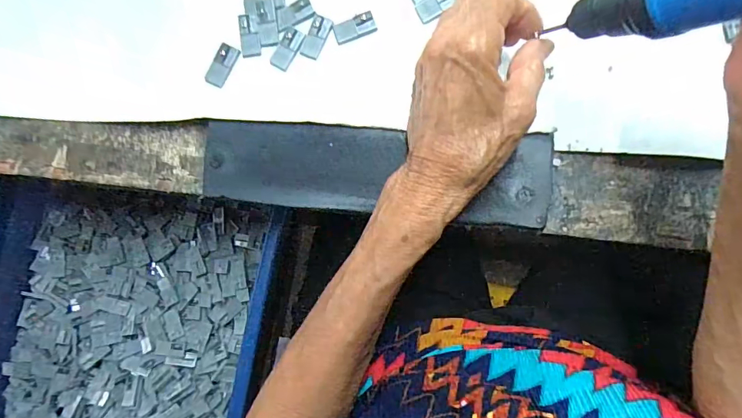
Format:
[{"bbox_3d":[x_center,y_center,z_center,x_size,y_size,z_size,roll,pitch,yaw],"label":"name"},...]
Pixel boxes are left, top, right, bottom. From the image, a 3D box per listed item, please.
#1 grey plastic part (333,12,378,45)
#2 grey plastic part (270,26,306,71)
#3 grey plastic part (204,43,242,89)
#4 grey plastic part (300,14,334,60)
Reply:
[{"bbox_3d":[-0.010,-0.119,0.287,0.028,0.004,0.014,-19,85,4],"label":"grey plastic part"},{"bbox_3d":[-0.055,-0.105,0.287,0.013,0.004,0.027,27,89,6],"label":"grey plastic part"},{"bbox_3d":[-0.098,-0.094,0.287,0.013,0.004,0.027,28,89,6],"label":"grey plastic part"},{"bbox_3d":[-0.036,-0.113,0.288,0.013,0.004,0.028,25,89,6],"label":"grey plastic part"}]

